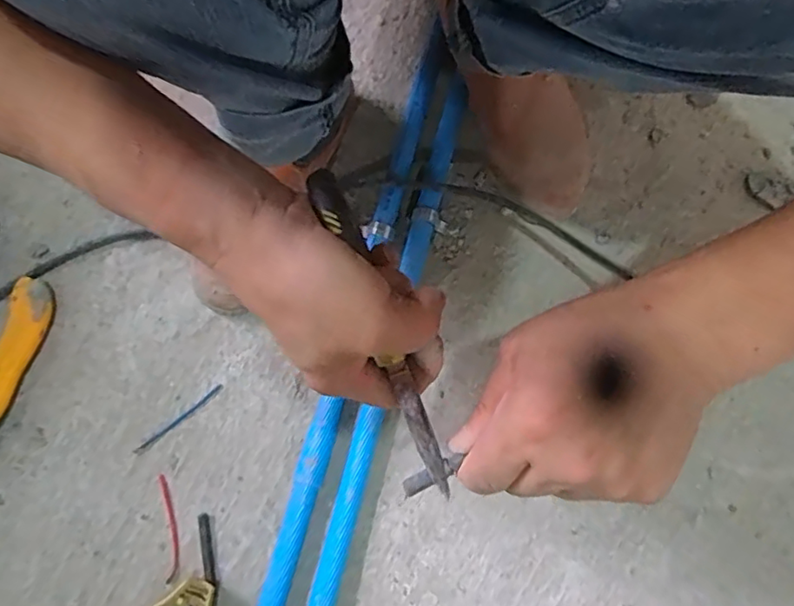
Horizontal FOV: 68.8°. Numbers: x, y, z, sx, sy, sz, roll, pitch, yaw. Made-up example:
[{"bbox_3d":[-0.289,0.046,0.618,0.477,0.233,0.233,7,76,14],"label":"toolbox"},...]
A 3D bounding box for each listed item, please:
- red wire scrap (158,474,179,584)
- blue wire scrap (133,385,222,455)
[{"bbox_3d":[-0.188,0.185,0.479,0.013,0.004,0.084,-11,75,-1],"label":"red wire scrap"},{"bbox_3d":[-0.188,0.101,0.502,0.087,0.004,0.006,-39,77,-8],"label":"blue wire scrap"}]

